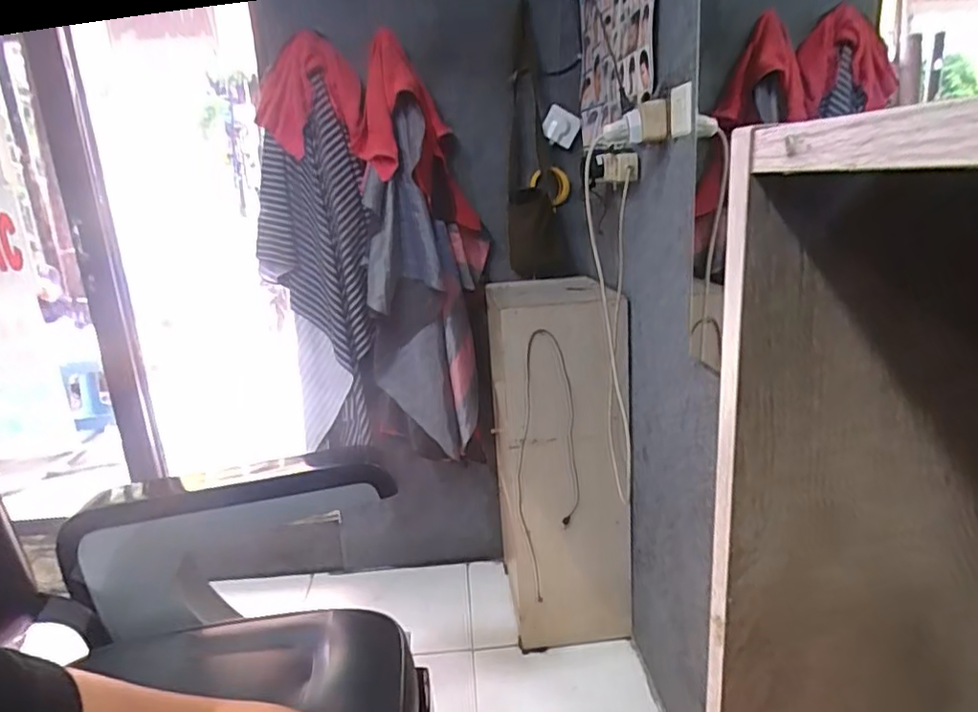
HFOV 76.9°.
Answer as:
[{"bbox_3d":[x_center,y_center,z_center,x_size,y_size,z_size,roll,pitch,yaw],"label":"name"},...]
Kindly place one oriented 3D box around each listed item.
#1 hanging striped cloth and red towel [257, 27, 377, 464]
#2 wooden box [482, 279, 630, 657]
[{"bbox_3d":[-0.424,-0.207,1.578,0.276,1.008,0.349,-10,17,-19],"label":"hanging striped cloth and red towel"},{"bbox_3d":[0.182,0.276,1.699,0.309,0.893,0.467,-5,17,-4],"label":"wooden box"}]

